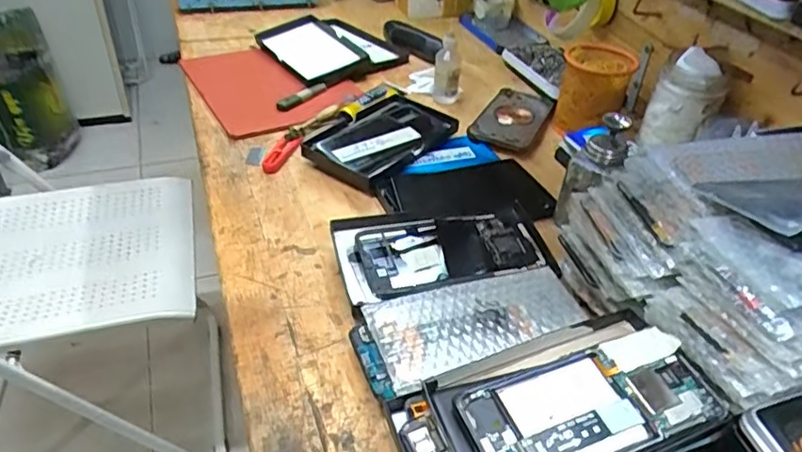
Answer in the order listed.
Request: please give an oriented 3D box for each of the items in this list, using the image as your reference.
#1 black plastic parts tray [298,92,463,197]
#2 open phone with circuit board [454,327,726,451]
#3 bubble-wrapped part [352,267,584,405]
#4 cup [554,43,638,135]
[{"bbox_3d":[-0.016,-0.111,0.705,0.108,0.034,0.183,28,44,27],"label":"black plastic parts tray"},{"bbox_3d":[0.117,0.111,0.360,0.152,0.010,0.073,-13,46,-15],"label":"open phone with circuit board"},{"bbox_3d":[0.055,0.083,0.466,0.179,0.030,0.083,-11,40,-17],"label":"bubble-wrapped part"},{"bbox_3d":[0.238,-0.164,0.734,0.078,0.106,0.078,2,38,-2],"label":"cup"}]

